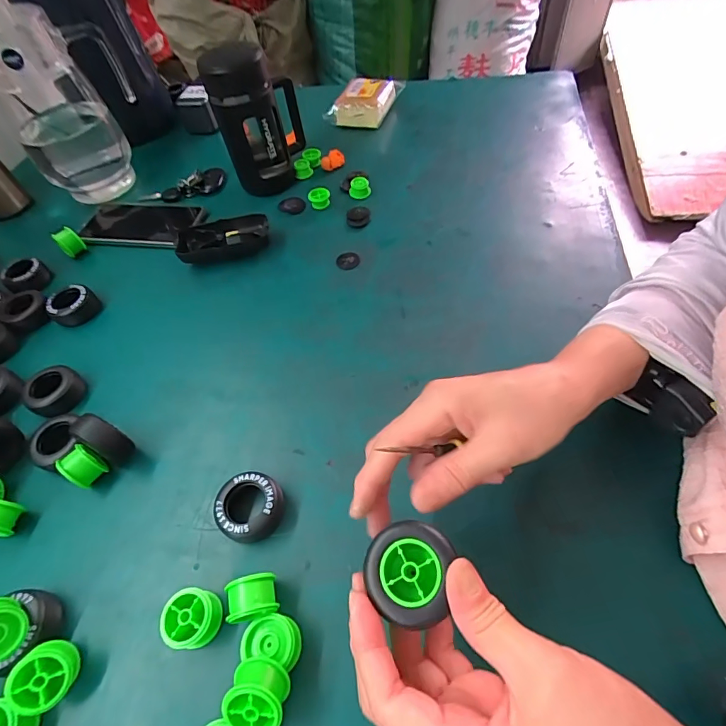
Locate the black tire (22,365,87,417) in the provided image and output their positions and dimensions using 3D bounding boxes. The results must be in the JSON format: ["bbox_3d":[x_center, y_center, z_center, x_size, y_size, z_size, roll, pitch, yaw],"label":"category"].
[{"bbox_3d":[-0.298,0.029,0.401,0.040,0.031,0.049,24,62,21],"label":"black tire"}]

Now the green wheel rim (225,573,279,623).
[{"bbox_3d":[-0.071,0.158,0.275,0.029,0.034,0.025,-16,56,-4],"label":"green wheel rim"}]

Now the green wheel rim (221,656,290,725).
[{"bbox_3d":[-0.062,0.196,0.239,0.036,0.023,0.036,19,95,2],"label":"green wheel rim"}]

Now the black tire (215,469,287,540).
[{"bbox_3d":[-0.087,0.111,0.317,0.050,0.022,0.049,-3,56,5],"label":"black tire"}]

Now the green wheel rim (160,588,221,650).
[{"bbox_3d":[-0.115,0.174,0.279,0.032,0.027,0.033,-3,56,5],"label":"green wheel rim"}]

